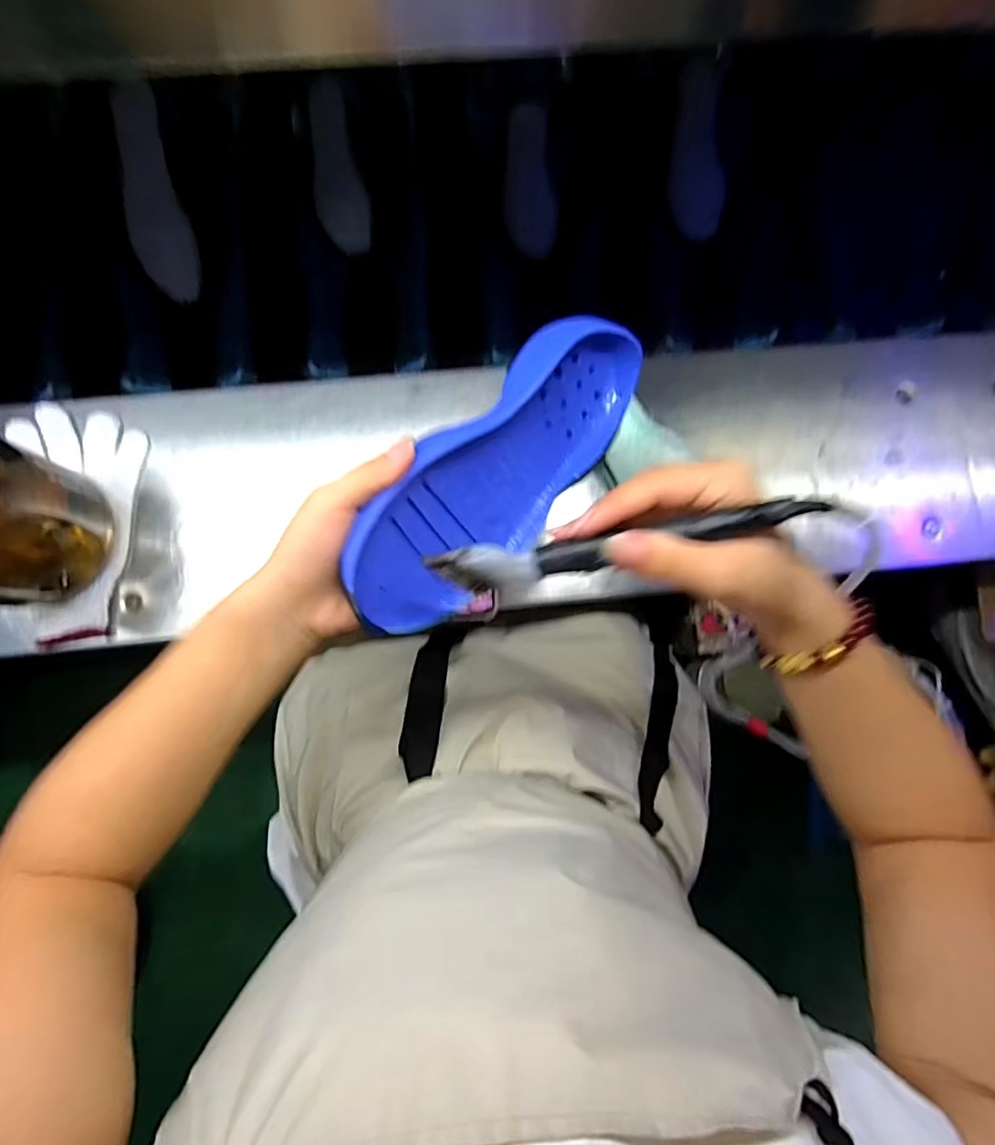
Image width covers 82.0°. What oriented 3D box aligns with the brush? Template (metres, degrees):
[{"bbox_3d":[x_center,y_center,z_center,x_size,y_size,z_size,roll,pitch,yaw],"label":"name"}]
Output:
[{"bbox_3d":[0.053,-0.011,0.258,0.168,0.029,0.021,-10,83,15],"label":"brush"}]

